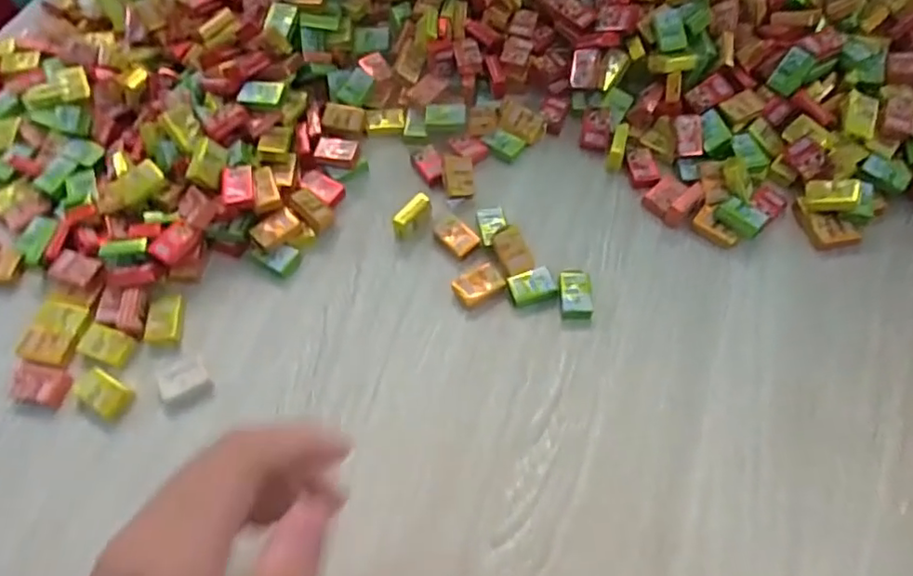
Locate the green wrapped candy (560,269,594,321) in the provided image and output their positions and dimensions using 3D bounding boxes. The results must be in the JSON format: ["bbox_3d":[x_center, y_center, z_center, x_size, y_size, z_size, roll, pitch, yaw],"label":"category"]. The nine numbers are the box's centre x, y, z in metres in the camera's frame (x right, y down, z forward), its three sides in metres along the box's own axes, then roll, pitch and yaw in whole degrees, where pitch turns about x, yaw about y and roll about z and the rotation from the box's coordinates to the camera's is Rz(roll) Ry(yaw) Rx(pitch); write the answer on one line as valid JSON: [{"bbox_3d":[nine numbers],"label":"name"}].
[{"bbox_3d":[0.066,0.003,0.335,0.017,0.011,0.027,-1,63,1],"label":"green wrapped candy"}]

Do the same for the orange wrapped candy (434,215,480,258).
[{"bbox_3d":[0.000,-0.031,0.354,0.017,0.005,0.026,-36,67,-16],"label":"orange wrapped candy"}]

